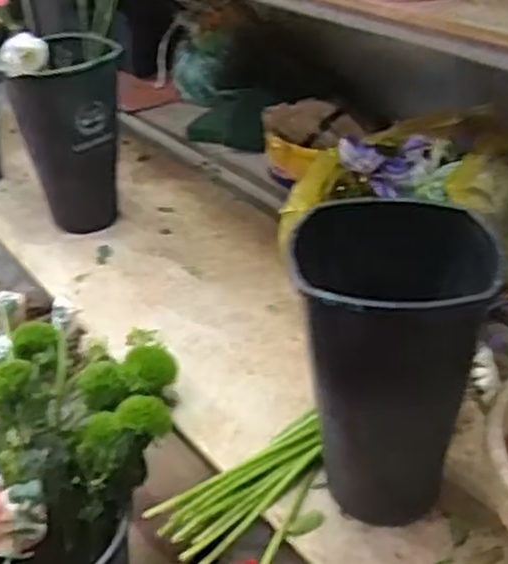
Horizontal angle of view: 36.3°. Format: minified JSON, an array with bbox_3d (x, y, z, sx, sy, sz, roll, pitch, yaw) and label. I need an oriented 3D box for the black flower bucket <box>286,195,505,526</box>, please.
[{"bbox_3d":[0.136,0.090,0.767,0.174,0.294,0.184,1,32,8],"label":"black flower bucket"}]

